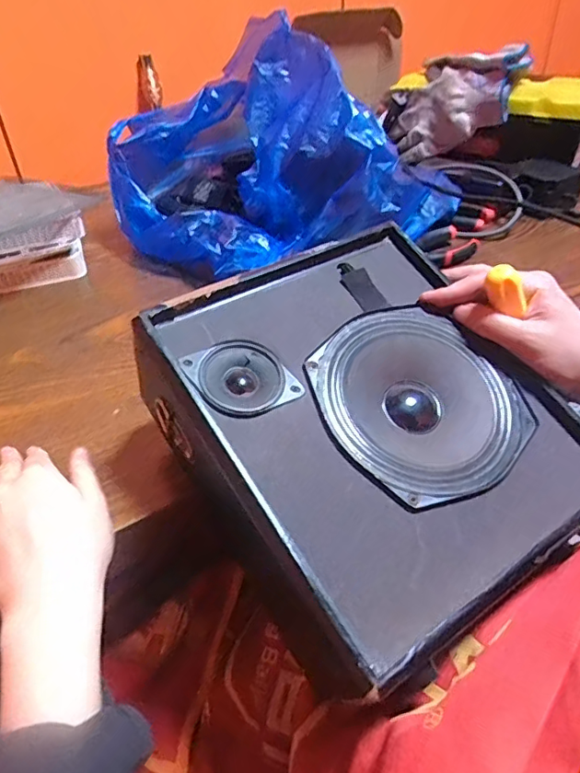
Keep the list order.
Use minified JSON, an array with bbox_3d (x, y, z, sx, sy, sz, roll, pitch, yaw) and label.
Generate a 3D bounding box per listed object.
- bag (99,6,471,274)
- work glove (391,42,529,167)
[{"bbox_3d":[-0.028,-0.260,0.582,0.353,0.183,0.210,11,41,17],"label":"bag"},{"bbox_3d":[0.218,-0.397,0.734,0.064,0.121,0.209,-25,11,-25],"label":"work glove"}]

